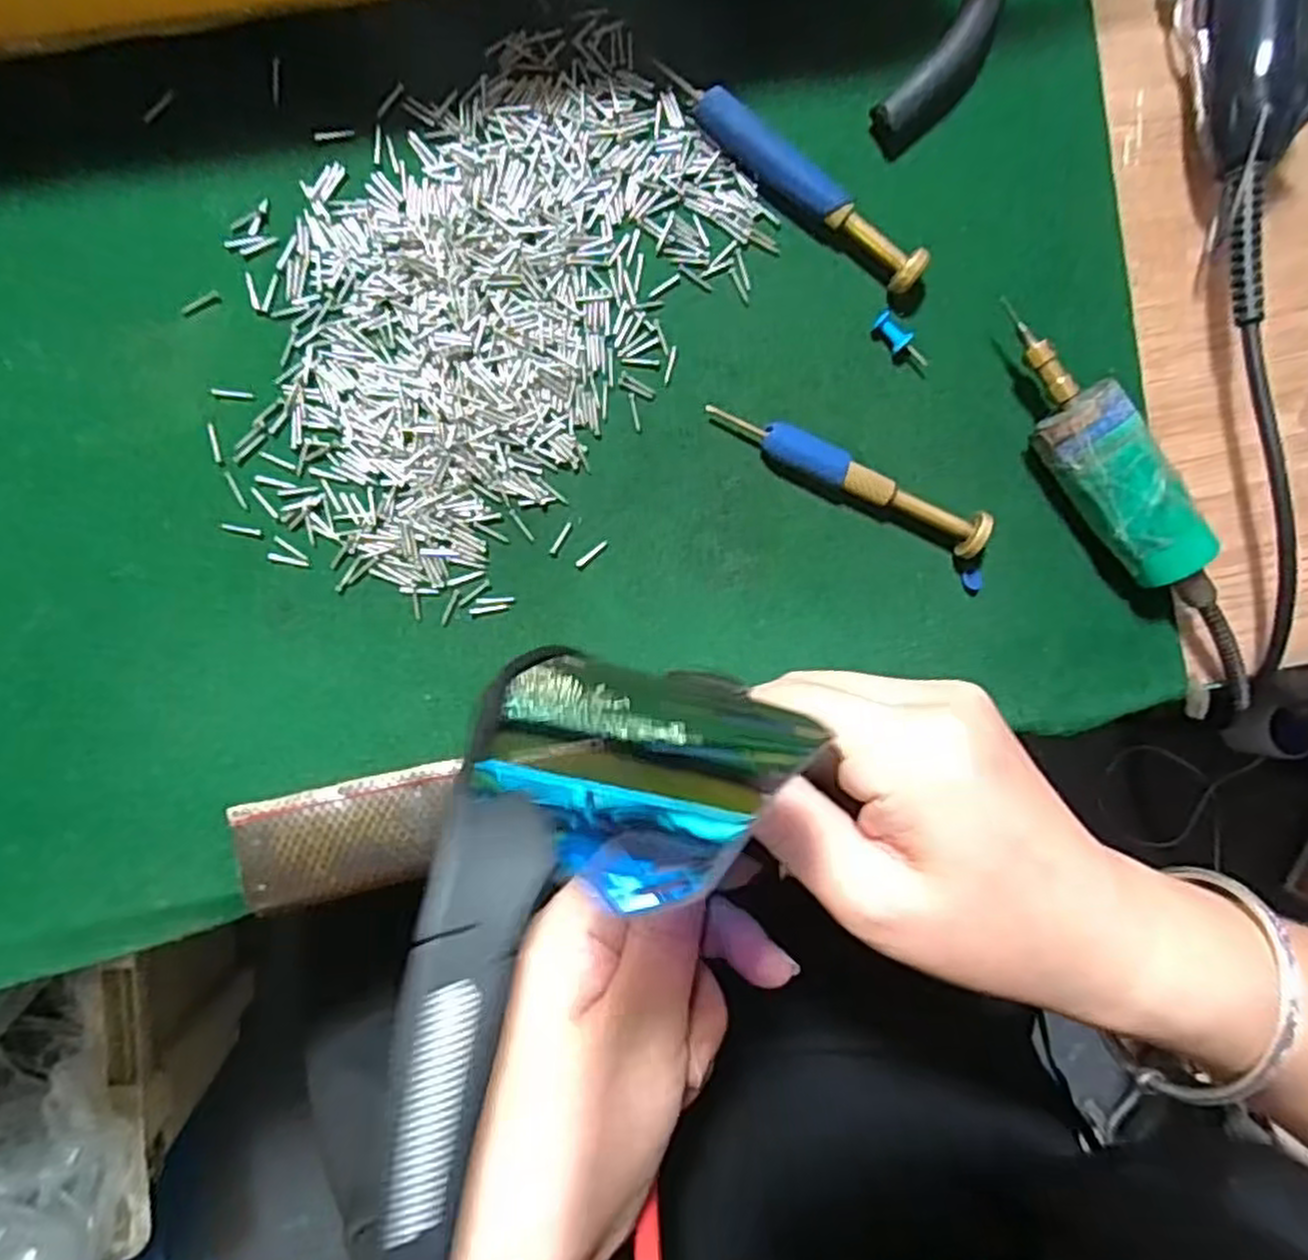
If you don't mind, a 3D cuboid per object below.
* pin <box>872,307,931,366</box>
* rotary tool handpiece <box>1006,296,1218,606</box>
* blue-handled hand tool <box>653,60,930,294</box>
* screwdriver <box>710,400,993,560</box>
[{"bbox_3d":[0.081,-0.095,0.259,0.007,0.007,0.023,-45,95,-3],"label":"pin"},{"bbox_3d":[0.146,-0.050,0.255,0.024,0.030,0.105,-40,95,-4],"label":"rotary tool handpiece"},{"bbox_3d":[0.044,-0.142,0.249,0.098,0.014,0.010,38,87,-6],"label":"blue-handled hand tool"},{"bbox_3d":[0.063,-0.050,0.254,0.095,0.016,0.014,28,88,-6],"label":"screwdriver"}]

